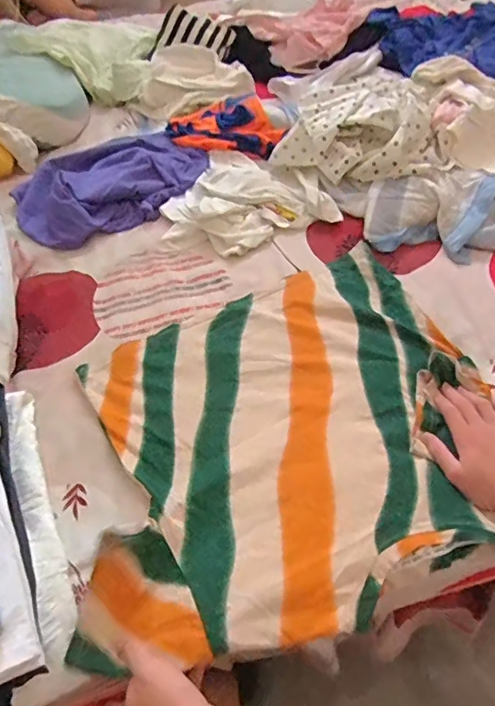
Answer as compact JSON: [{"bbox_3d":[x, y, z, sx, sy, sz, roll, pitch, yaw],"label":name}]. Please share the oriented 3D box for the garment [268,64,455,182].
[{"bbox_3d":[0.219,-0.437,0.981,0.310,0.090,0.258,8,52,13],"label":"garment"}]

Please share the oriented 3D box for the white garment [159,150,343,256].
[{"bbox_3d":[-0.020,-0.296,0.950,0.306,0.051,0.272,-21,52,-11],"label":"white garment"}]

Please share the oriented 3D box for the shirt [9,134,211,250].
[{"bbox_3d":[-0.270,-0.344,1.007,0.371,0.059,0.261,-31,56,-17],"label":"shirt"}]

